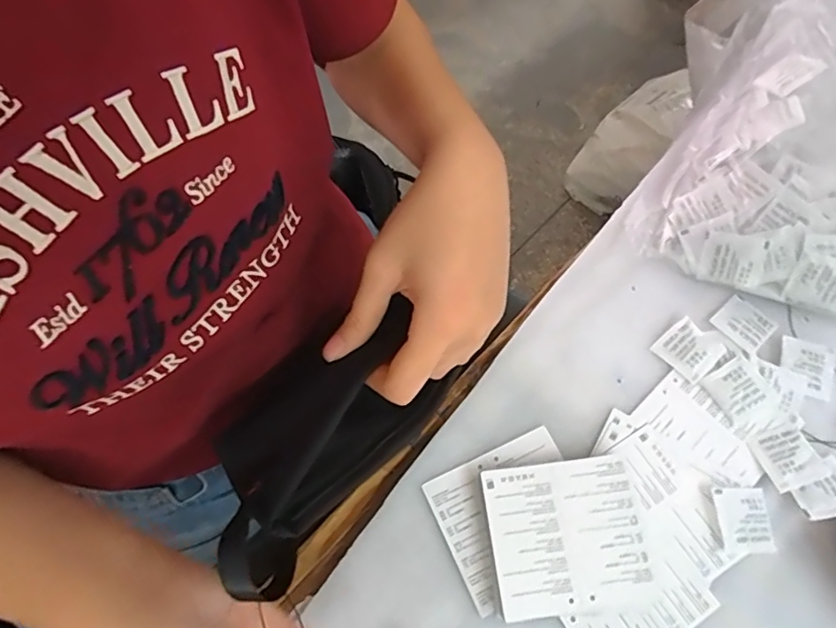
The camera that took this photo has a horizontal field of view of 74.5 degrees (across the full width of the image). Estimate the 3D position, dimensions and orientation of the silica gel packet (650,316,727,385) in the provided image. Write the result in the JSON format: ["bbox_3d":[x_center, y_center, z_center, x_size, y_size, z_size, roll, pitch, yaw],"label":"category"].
[{"bbox_3d":[0.210,0.027,0.424,0.043,0.007,0.041,-37,71,-14],"label":"silica gel packet"}]

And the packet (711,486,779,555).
[{"bbox_3d":[0.222,0.140,0.374,0.037,0.005,0.042,-3,66,0],"label":"packet"}]

